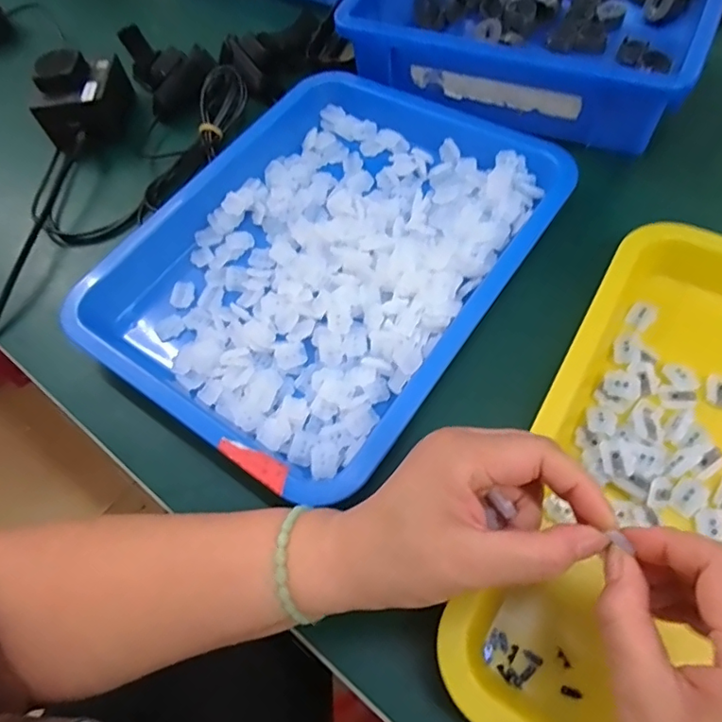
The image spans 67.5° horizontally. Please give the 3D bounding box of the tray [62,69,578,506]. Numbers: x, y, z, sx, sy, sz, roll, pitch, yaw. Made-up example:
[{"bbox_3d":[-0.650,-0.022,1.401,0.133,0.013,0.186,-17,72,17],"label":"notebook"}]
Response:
[{"bbox_3d":[-0.024,-0.086,0.417,0.262,0.038,0.337,31,67,20],"label":"tray"}]

